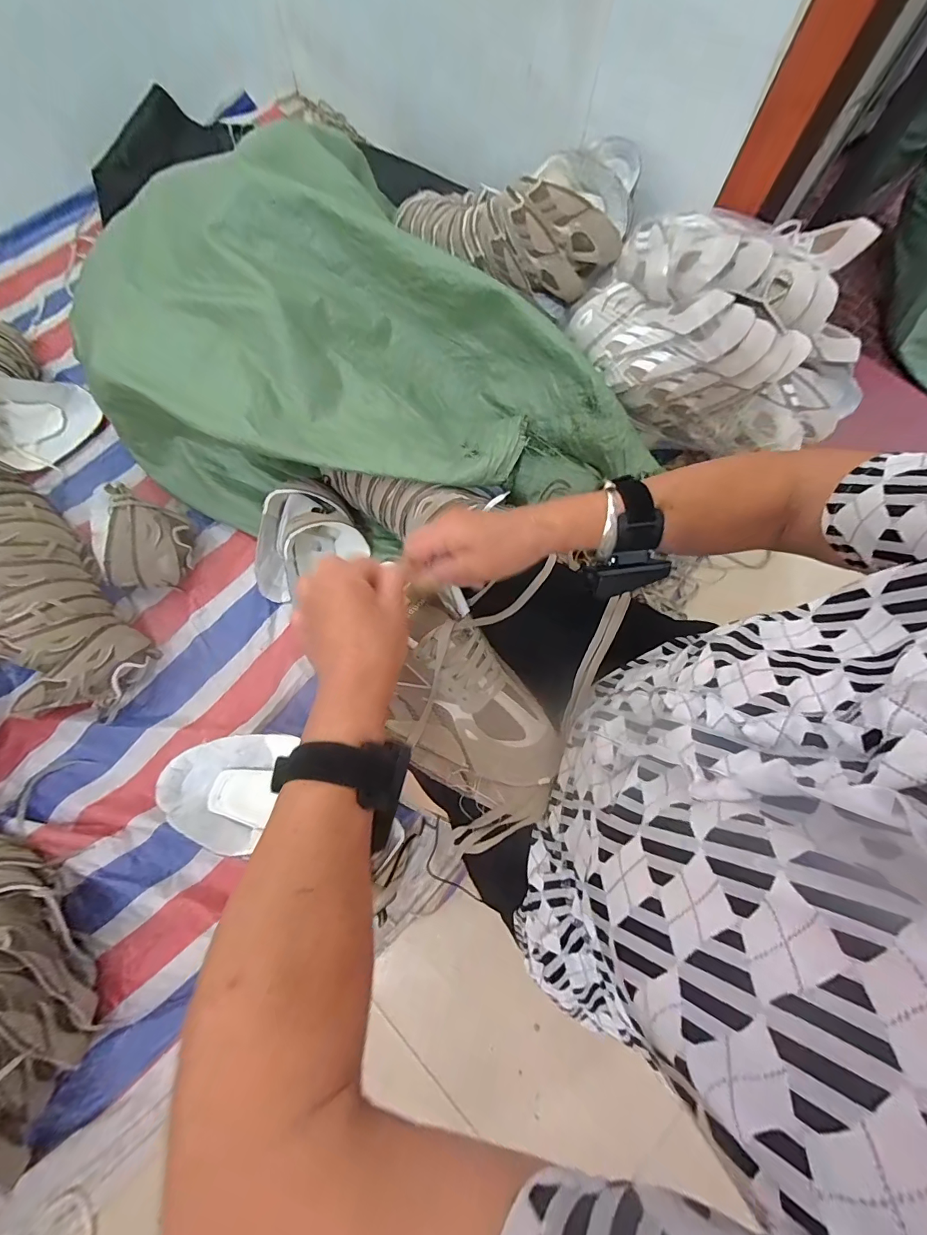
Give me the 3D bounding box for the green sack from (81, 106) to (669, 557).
[{"bbox_3d":[-0.126,-0.435,0.787,0.939,0.296,0.518,12,74,2],"label":"green sack"}]

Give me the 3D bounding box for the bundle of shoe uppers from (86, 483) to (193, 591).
[{"bbox_3d":[-0.581,-0.126,0.805,0.134,0.137,0.158,25,75,6],"label":"bundle of shoe uppers"}]

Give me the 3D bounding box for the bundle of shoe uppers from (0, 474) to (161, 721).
[{"bbox_3d":[-0.777,-0.052,0.778,0.204,0.152,0.525,-40,79,-11],"label":"bundle of shoe uppers"}]

